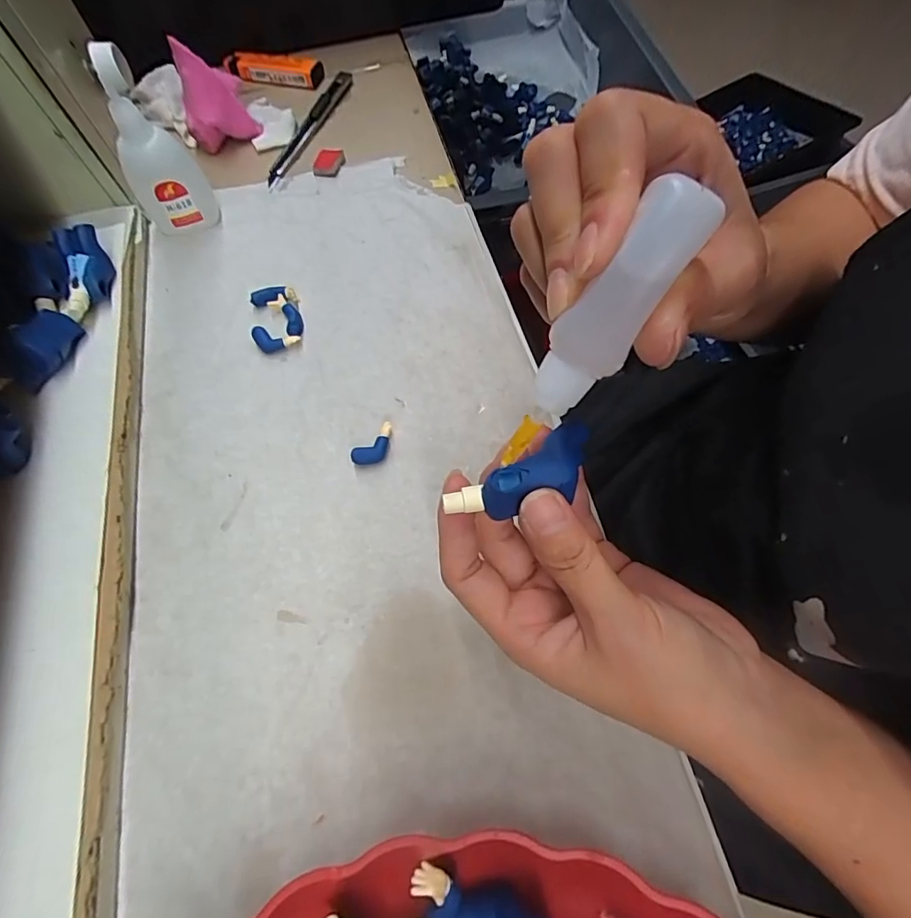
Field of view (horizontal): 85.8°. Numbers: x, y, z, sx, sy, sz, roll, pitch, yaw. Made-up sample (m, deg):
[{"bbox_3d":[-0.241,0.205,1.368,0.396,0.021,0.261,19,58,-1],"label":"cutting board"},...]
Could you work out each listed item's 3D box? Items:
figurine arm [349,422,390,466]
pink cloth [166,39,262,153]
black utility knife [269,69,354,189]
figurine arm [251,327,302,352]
[{"bbox_3d":[-0.042,-0.006,0.261,0.012,0.008,0.028,38,72,17],"label":"figurine arm"},{"bbox_3d":[-0.177,-0.263,0.357,0.046,0.062,0.037,-20,66,-7],"label":"pink cloth"},{"bbox_3d":[-0.115,-0.257,0.378,0.016,0.012,0.130,19,67,10],"label":"black utility knife"},{"bbox_3d":[-0.108,-0.071,0.293,0.028,0.009,0.012,13,66,8],"label":"figurine arm"}]

